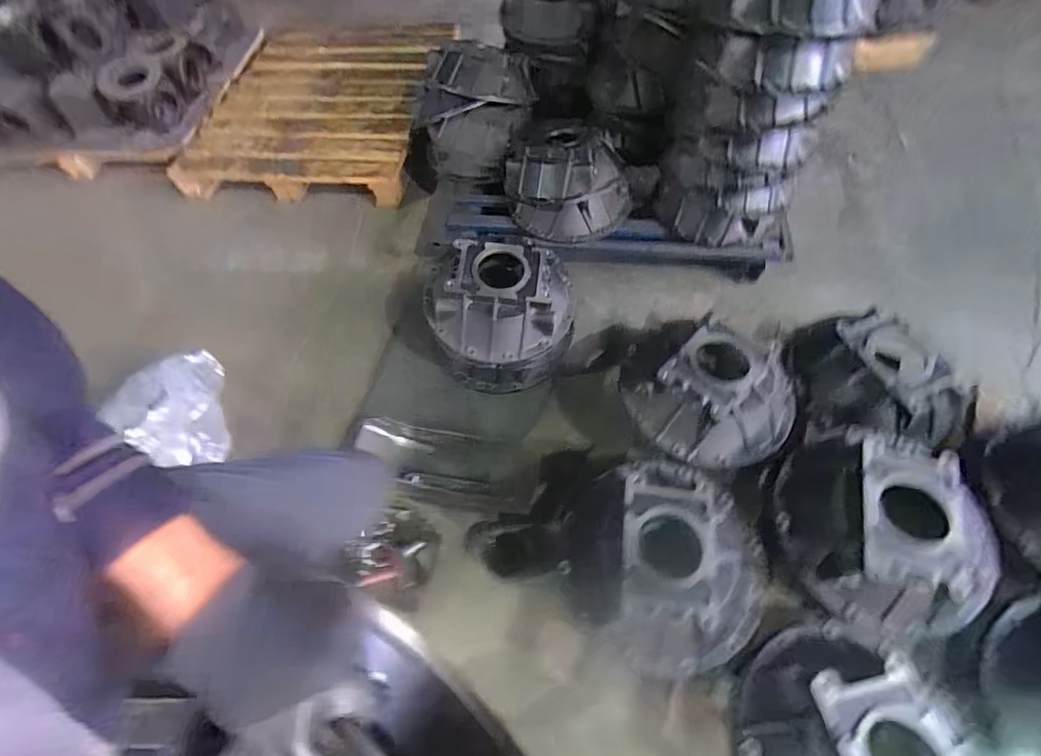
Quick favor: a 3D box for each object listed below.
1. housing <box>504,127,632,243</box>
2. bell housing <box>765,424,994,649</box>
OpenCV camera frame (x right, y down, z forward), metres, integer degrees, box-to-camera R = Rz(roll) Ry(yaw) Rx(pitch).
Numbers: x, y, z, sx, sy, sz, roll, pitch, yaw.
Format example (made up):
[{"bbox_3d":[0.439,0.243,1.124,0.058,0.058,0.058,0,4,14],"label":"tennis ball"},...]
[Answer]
[{"bbox_3d":[0.147,-0.629,1.583,0.404,0.224,0.327,5,61,8],"label":"housing"},{"bbox_3d":[0.680,0.289,0.942,0.364,0.193,0.362,-2,60,4],"label":"bell housing"}]

